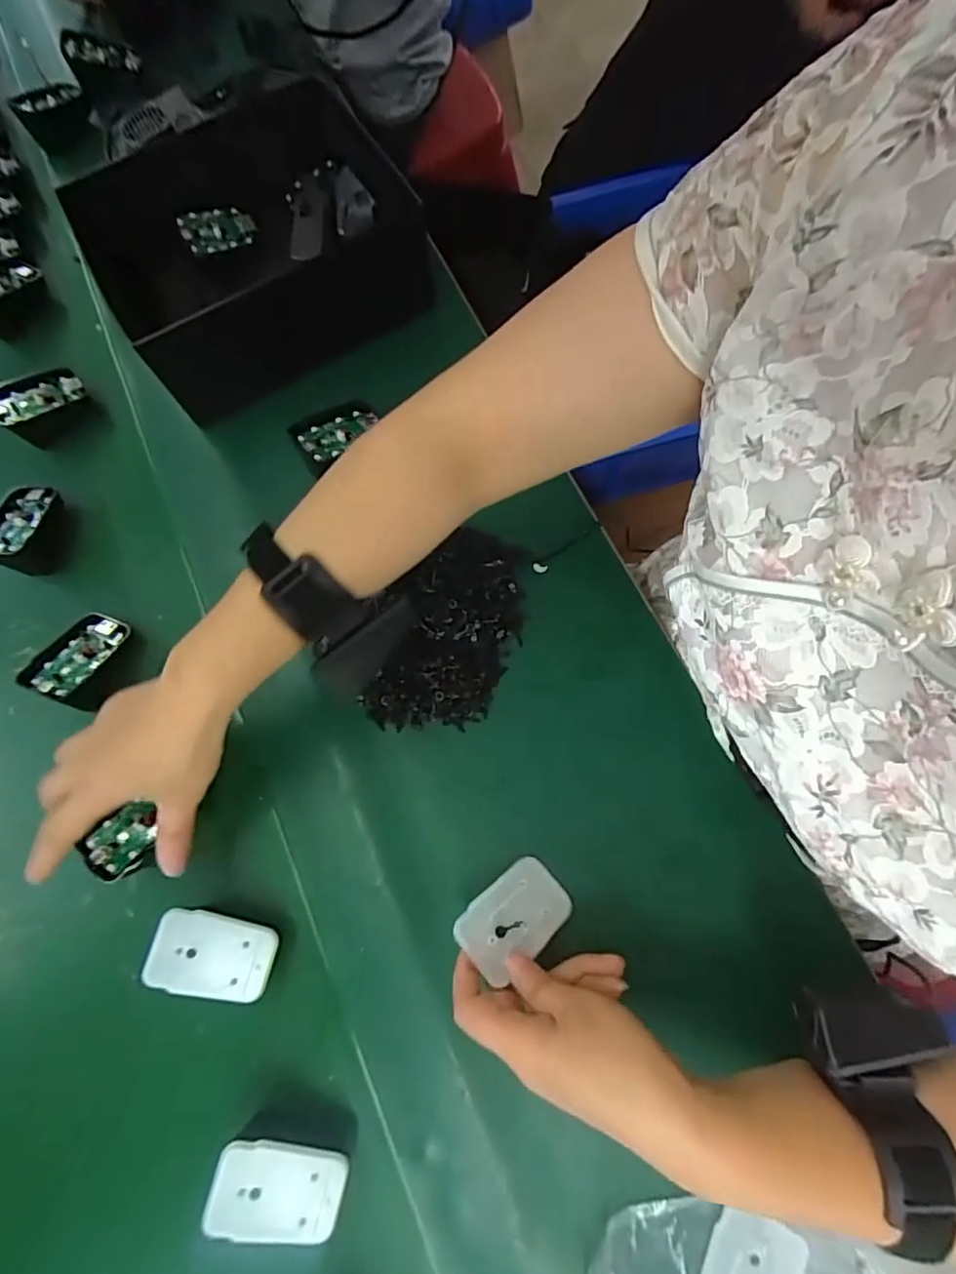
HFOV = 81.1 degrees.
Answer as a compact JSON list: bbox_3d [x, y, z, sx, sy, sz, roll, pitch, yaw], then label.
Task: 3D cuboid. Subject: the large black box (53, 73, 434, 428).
[{"bbox_3d":[-0.184,-0.320,0.461,0.228,0.093,0.196,-30,74,-4],"label":"large black box"}]

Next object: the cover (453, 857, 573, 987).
[{"bbox_3d":[0.023,0.170,0.340,0.070,0.004,0.045,-34,65,-31],"label":"cover"}]

